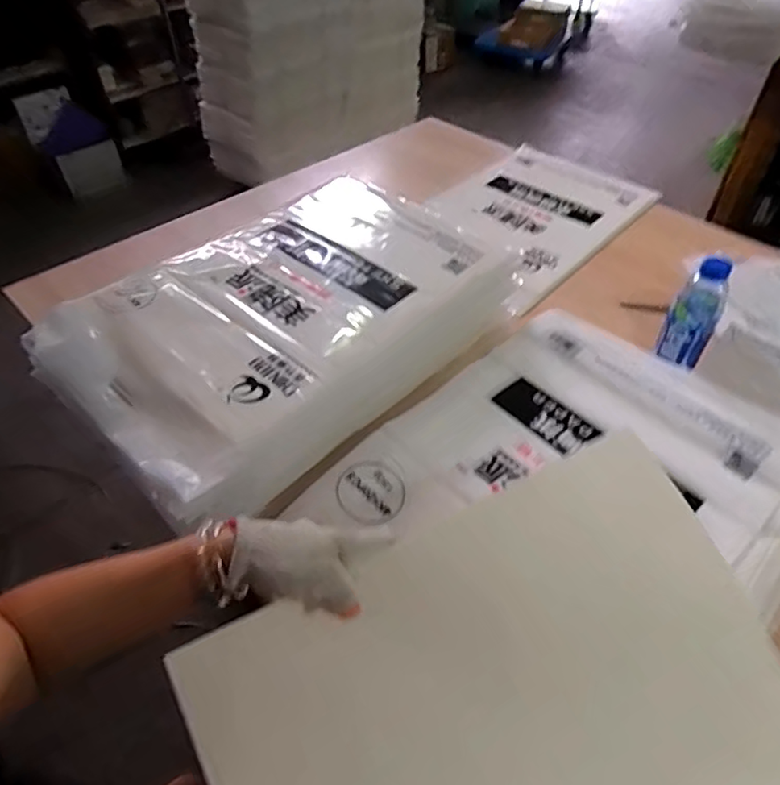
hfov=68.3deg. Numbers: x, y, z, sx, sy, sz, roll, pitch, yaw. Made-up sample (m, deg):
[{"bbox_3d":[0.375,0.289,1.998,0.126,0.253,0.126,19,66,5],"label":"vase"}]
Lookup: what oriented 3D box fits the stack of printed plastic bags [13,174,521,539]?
[{"bbox_3d":[-0.141,-0.108,0.844,0.388,0.145,0.608,31,55,26],"label":"stack of printed plastic bags"}]

